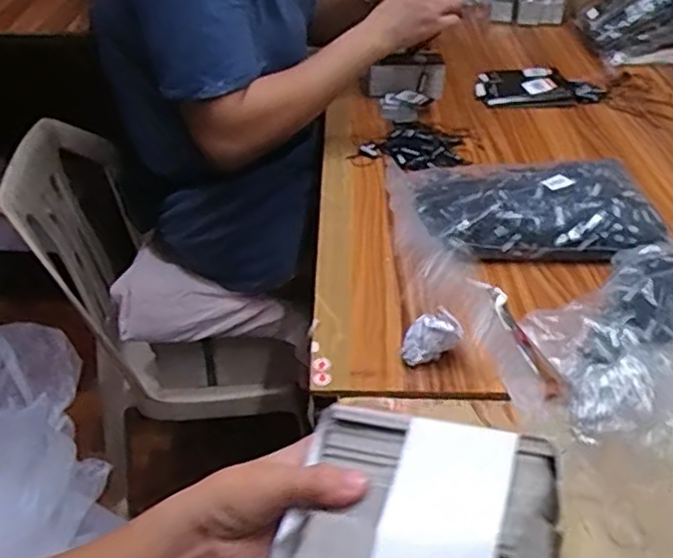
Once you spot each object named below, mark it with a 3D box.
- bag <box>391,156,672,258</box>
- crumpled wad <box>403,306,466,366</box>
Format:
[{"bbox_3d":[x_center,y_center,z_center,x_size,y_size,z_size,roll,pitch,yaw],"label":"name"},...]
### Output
[{"bbox_3d":[0.194,-0.091,0.728,0.258,0.055,0.189,0,38,-2],"label":"bag"},{"bbox_3d":[0.077,0.048,0.555,0.044,0.036,0.031,-1,38,-3],"label":"crumpled wad"}]

